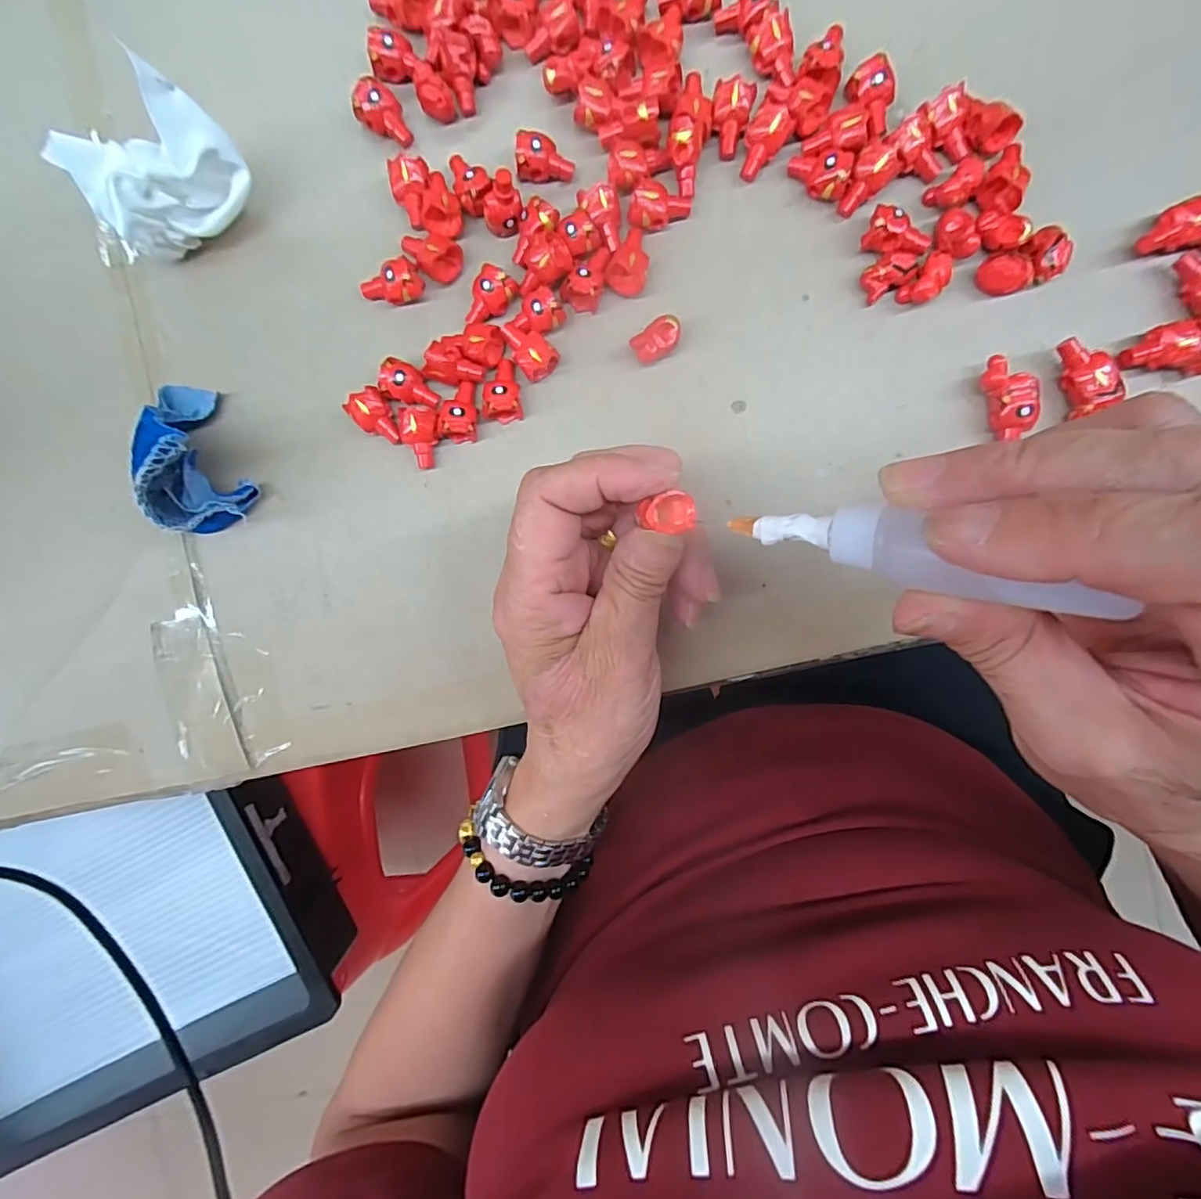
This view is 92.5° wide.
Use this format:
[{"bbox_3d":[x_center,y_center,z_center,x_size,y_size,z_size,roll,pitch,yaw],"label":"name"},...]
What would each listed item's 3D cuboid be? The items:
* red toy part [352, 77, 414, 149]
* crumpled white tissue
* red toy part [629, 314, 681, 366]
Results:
[{"bbox_3d":[-0.092,-0.204,0.243,0.017,0.015,0.022,-33,91,5],"label":"red toy part"},{"bbox_3d":[-0.178,-0.173,0.233,0.062,0.050,0.042,-34,91,5],"label":"crumpled white tissue"},{"bbox_3d":[0.024,-0.108,0.243,0.020,0.014,0.013,-31,91,5],"label":"red toy part"}]

